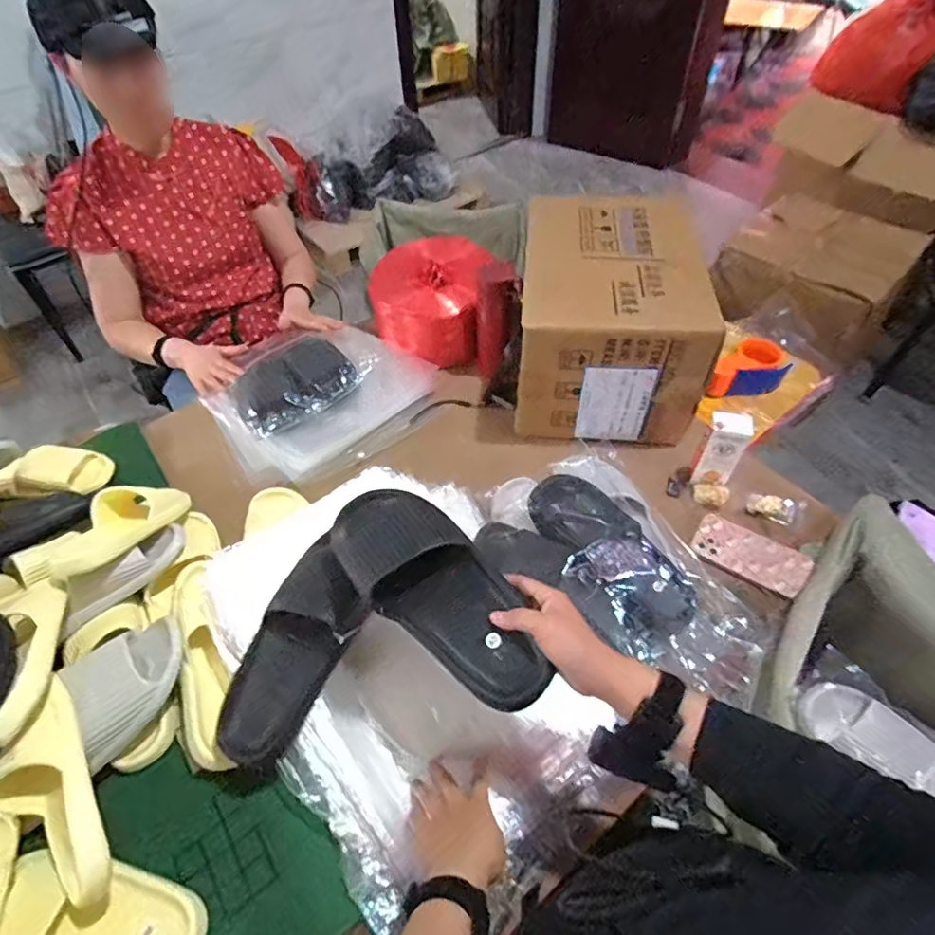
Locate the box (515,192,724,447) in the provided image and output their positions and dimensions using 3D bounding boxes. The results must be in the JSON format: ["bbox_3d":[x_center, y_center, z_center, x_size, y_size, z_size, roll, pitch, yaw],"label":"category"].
[{"bbox_3d":[0.240,-0.263,0.961,0.283,0.240,0.361,3,51,5],"label":"box"}]

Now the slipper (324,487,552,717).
[{"bbox_3d":[-0.033,0.112,0.538,0.110,0.057,0.275,-36,62,-24],"label":"slipper"}]

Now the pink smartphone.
[{"bbox_3d":[0.421,0.128,0.816,0.154,0.016,0.077,26,57,22],"label":"pink smartphone"}]

